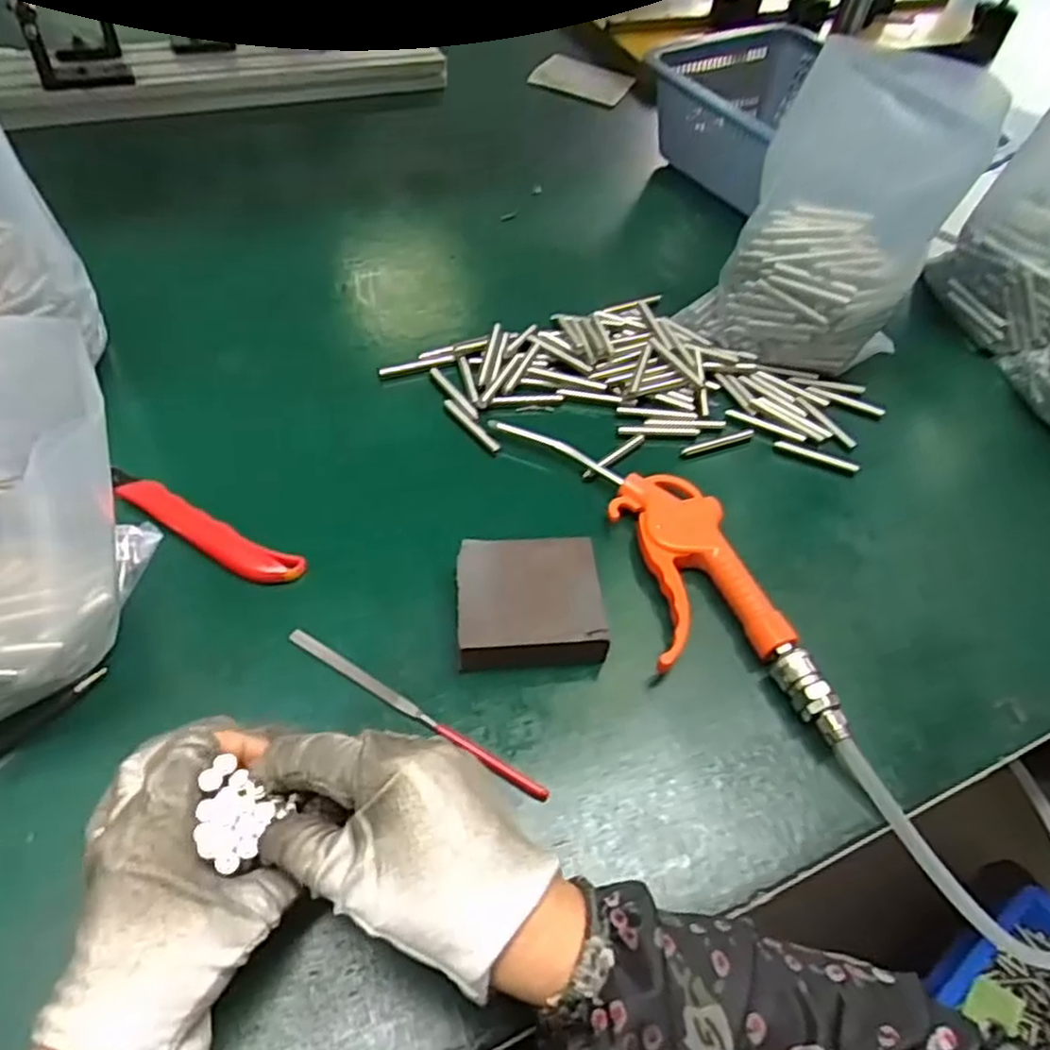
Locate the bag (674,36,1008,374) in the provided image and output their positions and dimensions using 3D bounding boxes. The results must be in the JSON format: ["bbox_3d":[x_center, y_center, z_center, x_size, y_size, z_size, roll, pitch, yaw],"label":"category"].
[{"bbox_3d":[0.218,-0.216,0.529,0.144,0.199,0.106,25,53,14],"label":"bag"}]

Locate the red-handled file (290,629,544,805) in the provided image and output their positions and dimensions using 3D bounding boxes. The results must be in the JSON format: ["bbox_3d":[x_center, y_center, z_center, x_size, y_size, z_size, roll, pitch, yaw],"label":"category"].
[{"bbox_3d":[-0.058,0.096,0.382,0.159,0.006,0.006,28,54,16],"label":"red-handled file"}]

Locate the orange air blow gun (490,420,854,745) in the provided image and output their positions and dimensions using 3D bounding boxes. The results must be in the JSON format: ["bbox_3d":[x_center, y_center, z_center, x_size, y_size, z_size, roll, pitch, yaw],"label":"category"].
[{"bbox_3d":[0.083,0.019,0.447,0.091,0.024,0.263,-15,54,-18],"label":"orange air blow gun"}]

